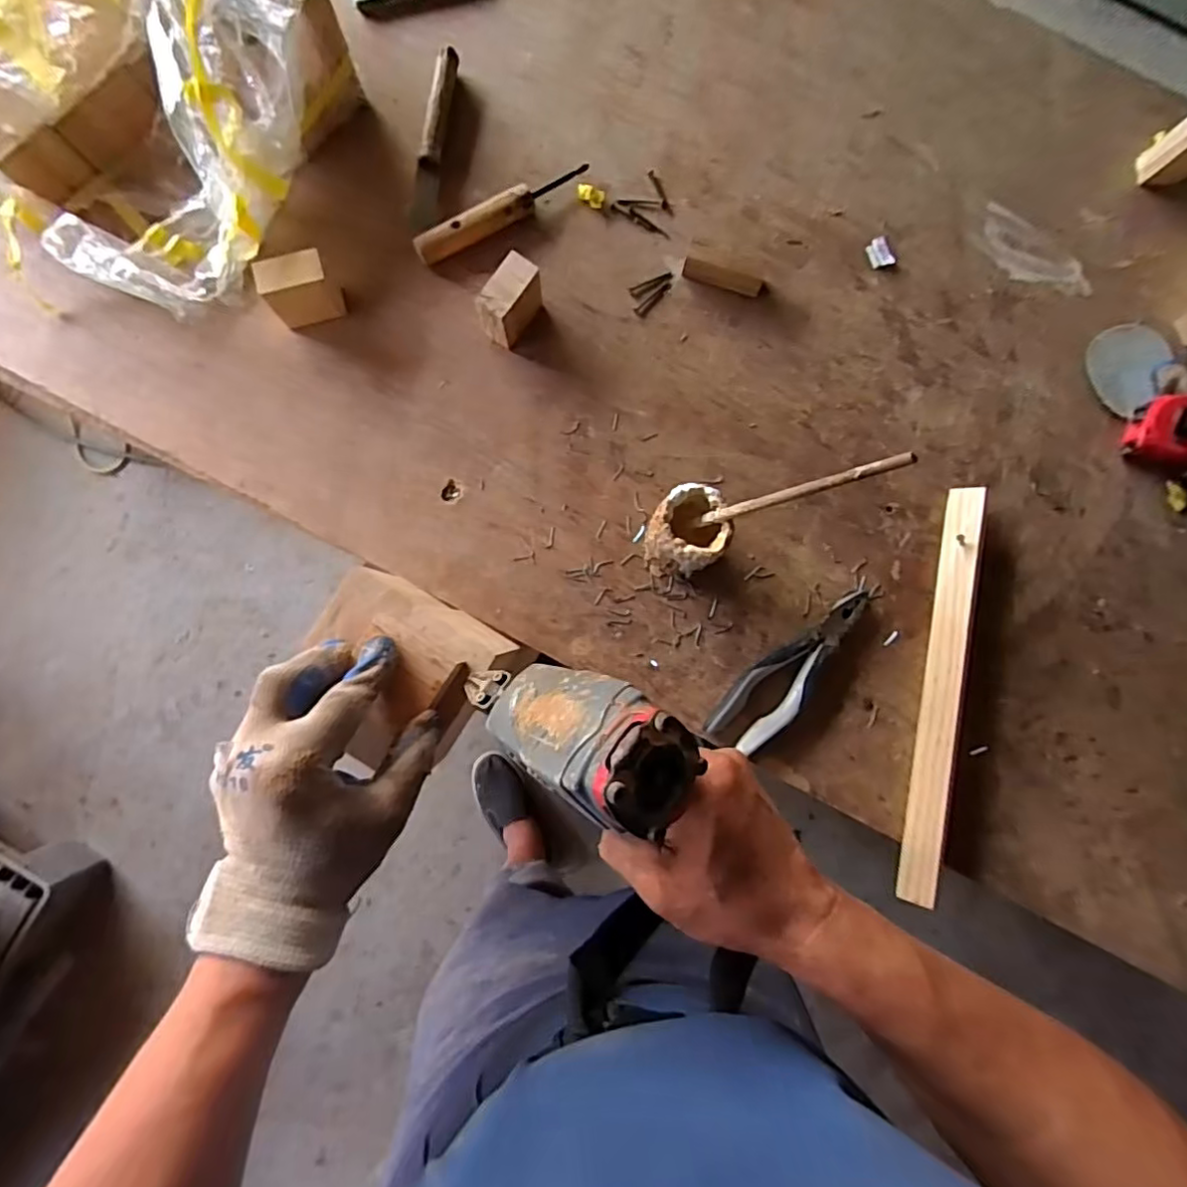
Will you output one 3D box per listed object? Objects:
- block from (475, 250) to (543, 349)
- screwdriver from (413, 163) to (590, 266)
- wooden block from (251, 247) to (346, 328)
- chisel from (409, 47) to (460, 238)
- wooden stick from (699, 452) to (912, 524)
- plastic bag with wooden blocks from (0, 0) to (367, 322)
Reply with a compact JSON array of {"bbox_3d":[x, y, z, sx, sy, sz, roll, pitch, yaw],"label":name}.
[{"bbox_3d":[-0.077,-0.272,0.583,0.036,0.060,0.063,31,87,1],"label":"block"},{"bbox_3d":[-0.089,-0.374,0.606,0.183,0.023,0.028,-30,88,-3],"label":"screwdriver"},{"bbox_3d":[-0.271,-0.280,0.573,0.061,0.058,0.034,-17,87,-2],"label":"wooden block"},{"bbox_3d":[-0.157,-0.445,0.612,0.022,0.019,0.184,8,87,-1],"label":"chisel"},{"bbox_3d":[0.143,-0.072,0.445,0.007,0.179,0.010,-5,86,-33],"label":"wooden stick"},{"bbox_3d":[-0.397,-0.435,0.550,0.350,0.125,0.300,-42,88,-3],"label":"plastic bag with wooden blocks"}]

